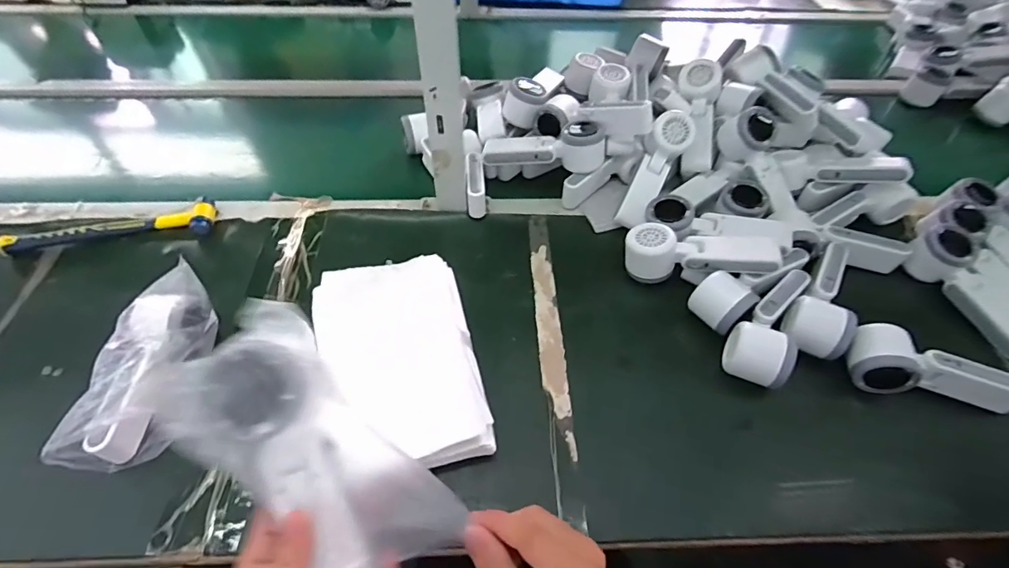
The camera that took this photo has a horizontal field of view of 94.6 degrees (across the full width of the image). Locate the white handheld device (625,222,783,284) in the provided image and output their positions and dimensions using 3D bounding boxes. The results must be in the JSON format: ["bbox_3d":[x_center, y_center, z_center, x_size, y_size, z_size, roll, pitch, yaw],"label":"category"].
[{"bbox_3d":[0.231,-0.035,0.552,0.167,0.053,0.056,2,53,15],"label":"white handheld device"}]

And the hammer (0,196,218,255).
[{"bbox_3d":[-0.503,-0.075,0.602,0.239,0.027,0.061,-7,51,-7],"label":"hammer"}]

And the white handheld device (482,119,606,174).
[{"bbox_3d":[0.056,-0.193,0.640,0.166,0.057,0.051,7,51,4],"label":"white handheld device"}]

